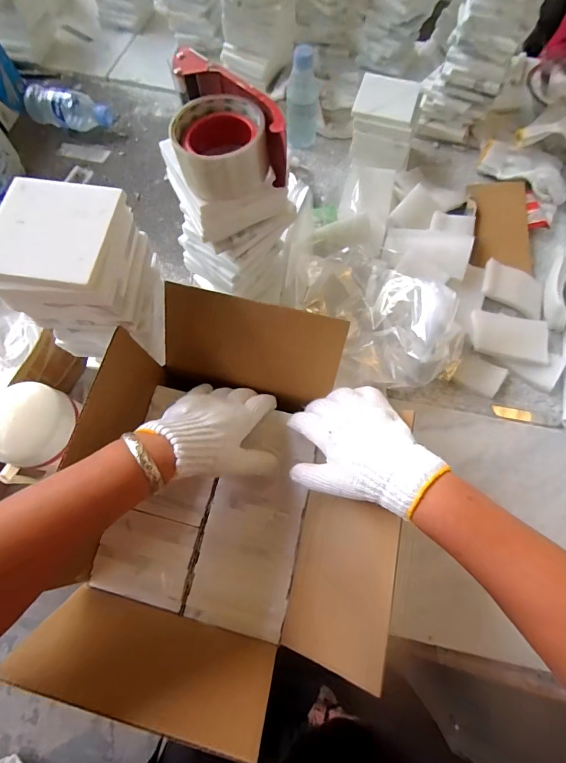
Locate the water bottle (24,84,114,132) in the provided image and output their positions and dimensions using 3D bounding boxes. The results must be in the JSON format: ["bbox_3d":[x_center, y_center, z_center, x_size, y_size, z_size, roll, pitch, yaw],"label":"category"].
[{"bbox_3d":[-0.413,-0.531,0.732,0.157,0.060,0.054,2,70,-1],"label":"water bottle"}]

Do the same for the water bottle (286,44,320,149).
[{"bbox_3d":[0.037,-0.504,0.679,0.059,0.150,0.049,3,70,-1],"label":"water bottle"}]

